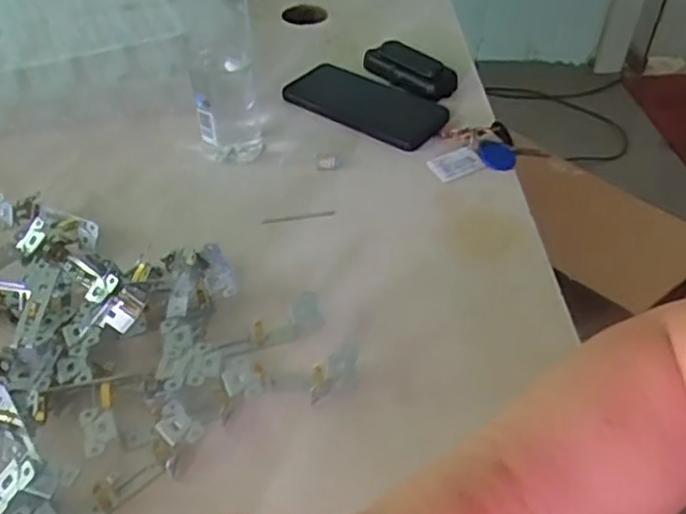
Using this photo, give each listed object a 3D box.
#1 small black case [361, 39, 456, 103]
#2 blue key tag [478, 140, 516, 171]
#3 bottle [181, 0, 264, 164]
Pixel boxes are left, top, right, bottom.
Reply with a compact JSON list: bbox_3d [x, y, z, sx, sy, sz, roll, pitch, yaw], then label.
[{"bbox_3d":[0.071,-0.201,0.695,0.047,0.022,0.102,-35,55,-30],"label":"small black case"},{"bbox_3d":[0.145,-0.095,0.609,0.039,0.004,0.041,-1,51,-12],"label":"blue key tag"},{"bbox_3d":[-0.103,-0.175,0.539,0.053,0.205,0.053,-10,46,-9],"label":"bottle"}]

